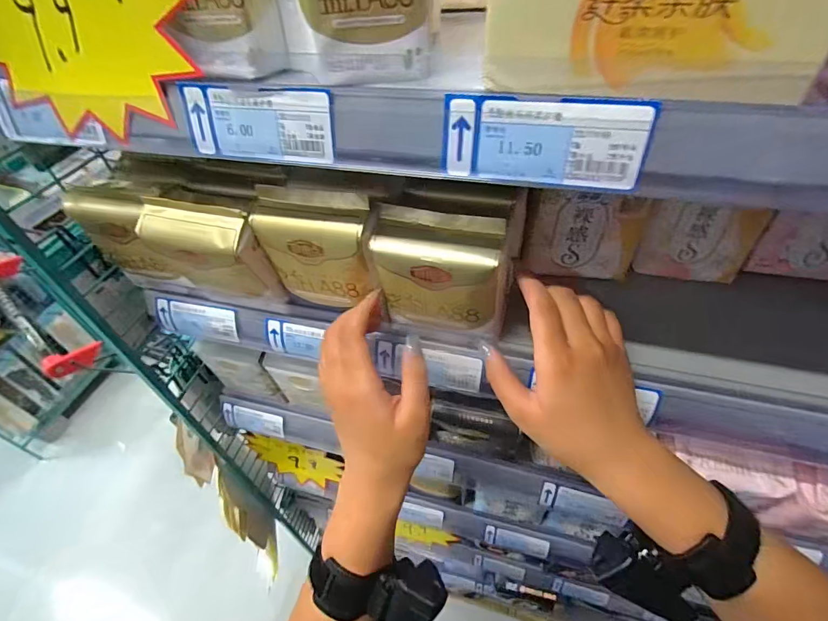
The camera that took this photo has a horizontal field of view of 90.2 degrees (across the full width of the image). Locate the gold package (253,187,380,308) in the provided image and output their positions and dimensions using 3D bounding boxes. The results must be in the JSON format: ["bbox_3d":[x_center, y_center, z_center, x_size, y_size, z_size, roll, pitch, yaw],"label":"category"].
[{"bbox_3d":[-0.073,-0.046,0.314,0.087,0.087,0.027,11,51,14],"label":"gold package"}]

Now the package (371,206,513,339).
[{"bbox_3d":[0.021,-0.024,0.304,0.095,0.090,0.035,11,51,14],"label":"package"}]

